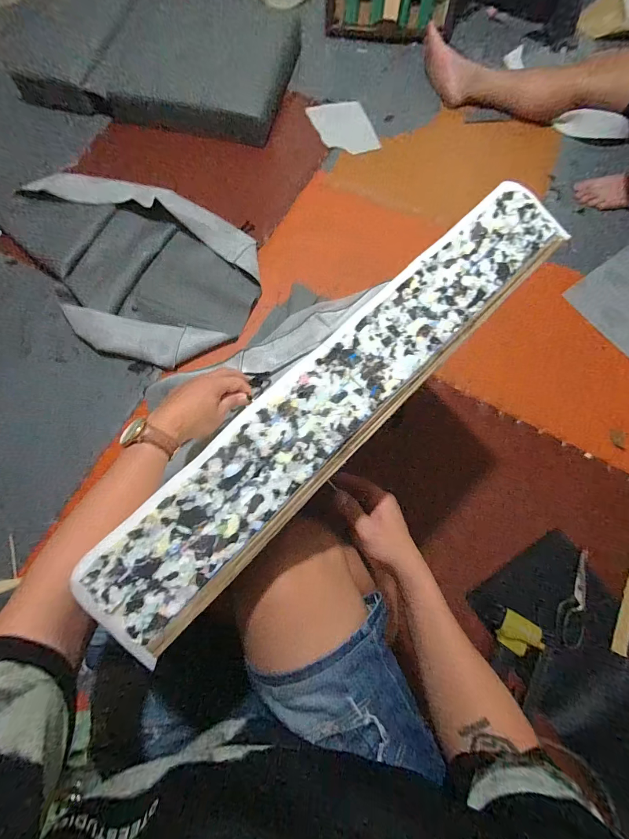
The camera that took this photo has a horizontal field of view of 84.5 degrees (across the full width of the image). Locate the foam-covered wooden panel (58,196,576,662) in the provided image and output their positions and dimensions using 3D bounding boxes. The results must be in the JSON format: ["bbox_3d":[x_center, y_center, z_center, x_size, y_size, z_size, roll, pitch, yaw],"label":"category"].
[{"bbox_3d":[0.042,-0.041,0.352,0.102,0.026,0.603,44,78,11],"label":"foam-covered wooden panel"}]

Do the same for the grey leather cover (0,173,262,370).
[{"bbox_3d":[-0.512,-0.421,0.921,0.744,0.056,0.459,28,75,4],"label":"grey leather cover"}]

